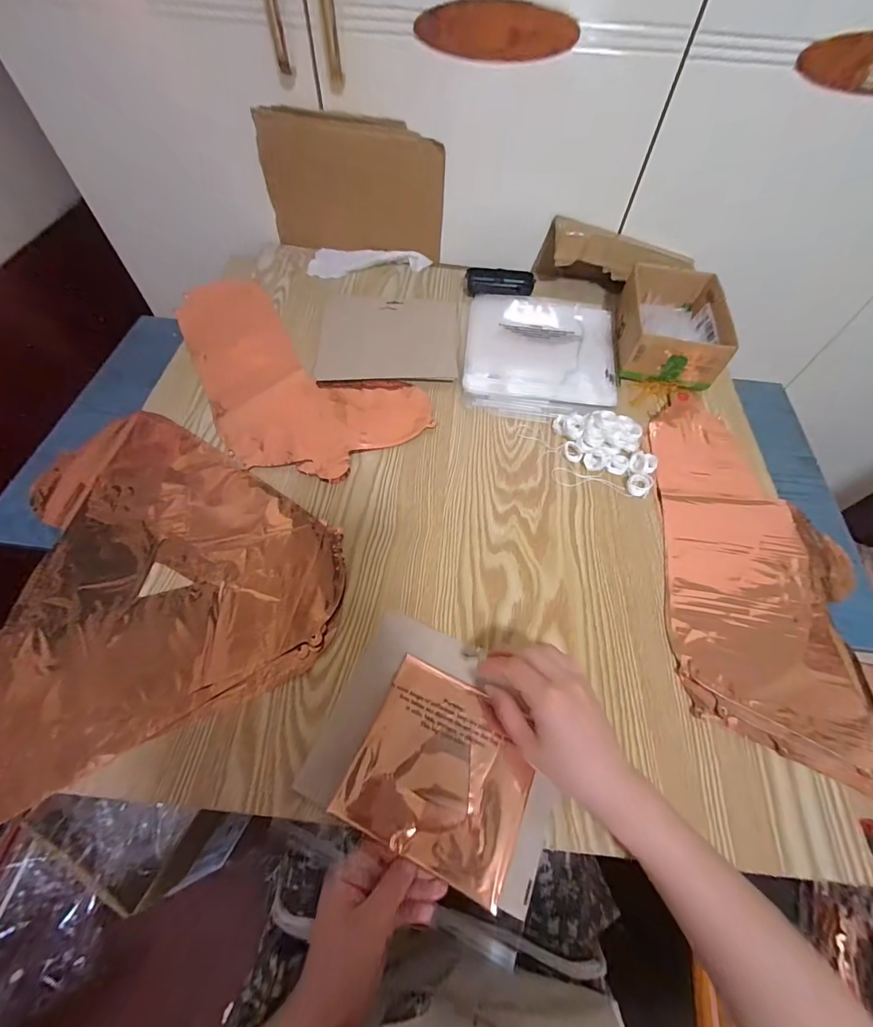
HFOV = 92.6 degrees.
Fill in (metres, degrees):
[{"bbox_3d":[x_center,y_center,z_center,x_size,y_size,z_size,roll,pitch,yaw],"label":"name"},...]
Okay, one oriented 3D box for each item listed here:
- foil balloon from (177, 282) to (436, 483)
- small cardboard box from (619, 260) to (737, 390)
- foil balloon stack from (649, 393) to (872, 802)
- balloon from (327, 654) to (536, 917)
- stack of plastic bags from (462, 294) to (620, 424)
[{"bbox_3d":[-0.210,-0.215,0.582,0.234,0.010,0.431,-29,64,-19],"label":"foil balloon"},{"bbox_3d":[0.338,-0.272,0.602,0.132,0.064,0.197,13,59,5],"label":"small cardboard box"},{"bbox_3d":[0.341,0.040,0.452,0.191,0.015,0.419,8,58,2],"label":"foil balloon stack"},{"bbox_3d":[0.007,0.207,0.340,0.136,0.008,0.127,24,60,11],"label":"balloon"},{"bbox_3d":[0.148,-0.229,0.594,0.207,0.030,0.228,7,58,2],"label":"stack of plastic bags"}]

